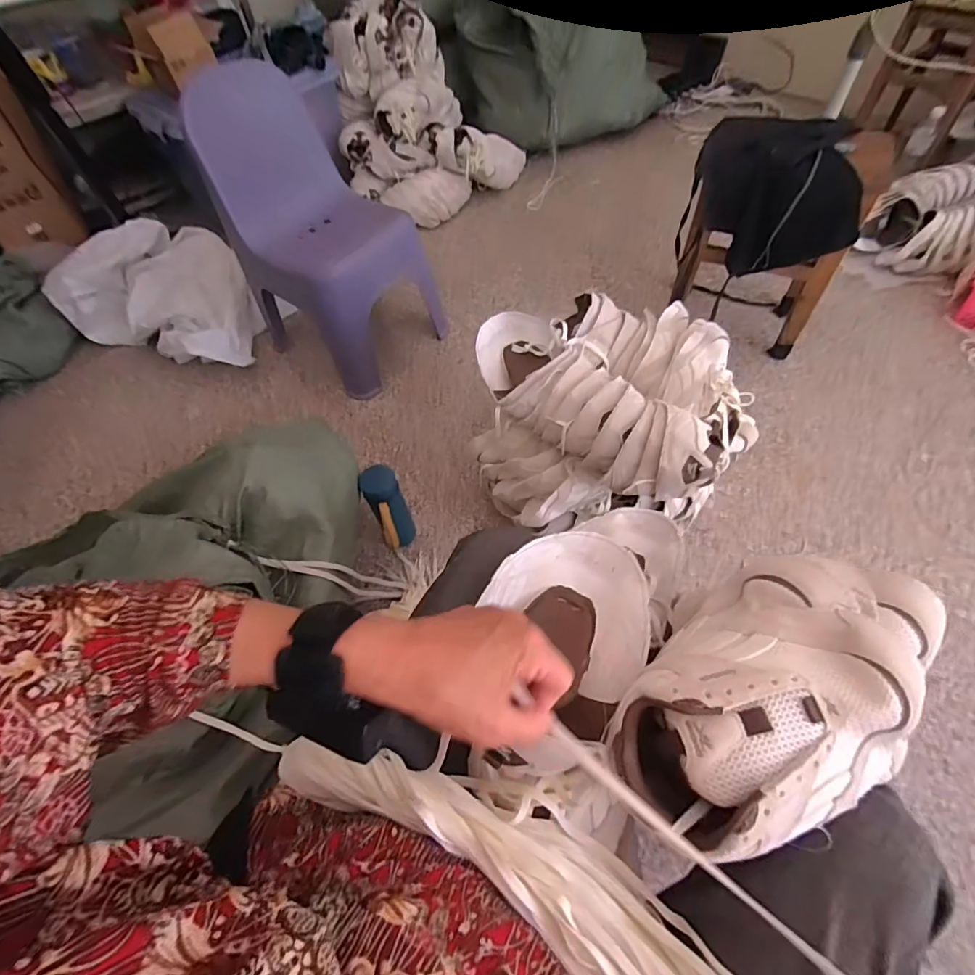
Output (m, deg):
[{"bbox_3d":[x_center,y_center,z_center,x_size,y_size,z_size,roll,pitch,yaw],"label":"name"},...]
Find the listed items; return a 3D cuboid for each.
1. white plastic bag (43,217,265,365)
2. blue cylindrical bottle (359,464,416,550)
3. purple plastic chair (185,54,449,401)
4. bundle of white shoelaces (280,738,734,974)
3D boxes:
[{"bbox_3d":[-0.788,-0.502,1.233,0.445,0.192,0.363,16,60,14],"label":"white plastic bag"},{"bbox_3d":[-0.172,0.064,0.900,0.066,0.207,0.119,-26,60,-11],"label":"blue cylindrical bottle"},{"bbox_3d":[-0.357,-0.547,1.084,0.335,0.550,0.328,29,65,19],"label":"purple plastic chair"},{"bbox_3d":[0.028,0.299,0.353,0.423,0.052,0.100,28,64,20],"label":"bundle of white shoelaces"}]

